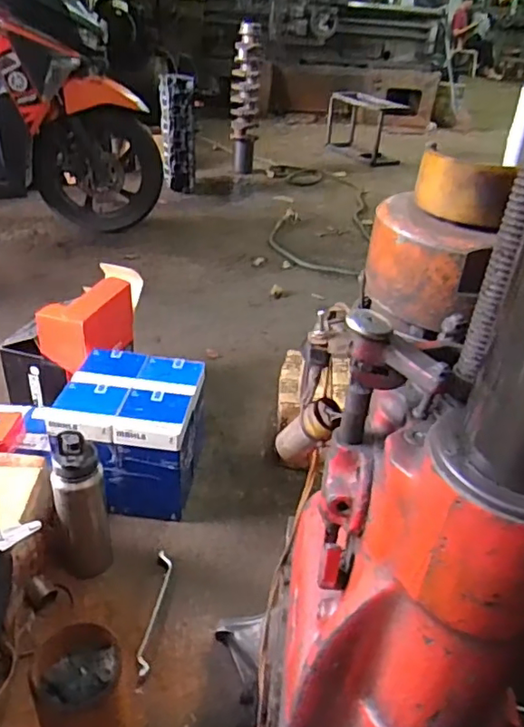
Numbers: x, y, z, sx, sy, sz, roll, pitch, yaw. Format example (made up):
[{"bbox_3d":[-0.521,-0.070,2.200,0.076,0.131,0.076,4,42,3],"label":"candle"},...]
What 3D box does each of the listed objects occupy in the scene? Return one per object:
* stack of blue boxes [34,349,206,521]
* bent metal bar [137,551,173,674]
[{"bbox_3d":[-0.253,0.138,1.134,0.239,0.220,0.244,7,33,4],"label":"stack of blue boxes"},{"bbox_3d":[-0.170,0.392,0.919,0.025,0.021,0.217,4,33,-1],"label":"bent metal bar"}]

